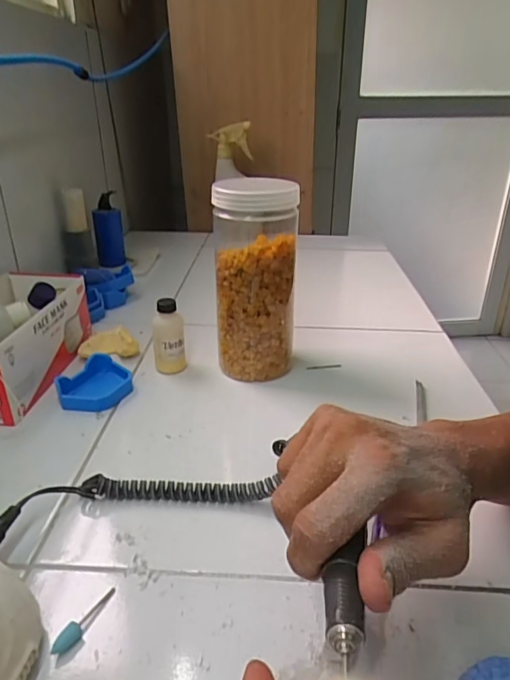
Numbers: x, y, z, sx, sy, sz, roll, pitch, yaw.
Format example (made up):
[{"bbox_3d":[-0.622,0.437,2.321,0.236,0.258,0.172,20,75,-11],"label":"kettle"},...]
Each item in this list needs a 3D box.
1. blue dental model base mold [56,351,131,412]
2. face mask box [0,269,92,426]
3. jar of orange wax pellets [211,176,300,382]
[{"bbox_3d":[-0.167,0.047,0.525,0.064,0.025,0.076,9,28,17],"label":"blue dental model base mold"},{"bbox_3d":[-0.275,-0.002,0.550,0.123,0.089,0.210,0,27,-1],"label":"face mask box"},{"bbox_3d":[0.001,-0.063,0.541,0.085,0.212,0.082,0,27,0],"label":"jar of orange wax pellets"}]

